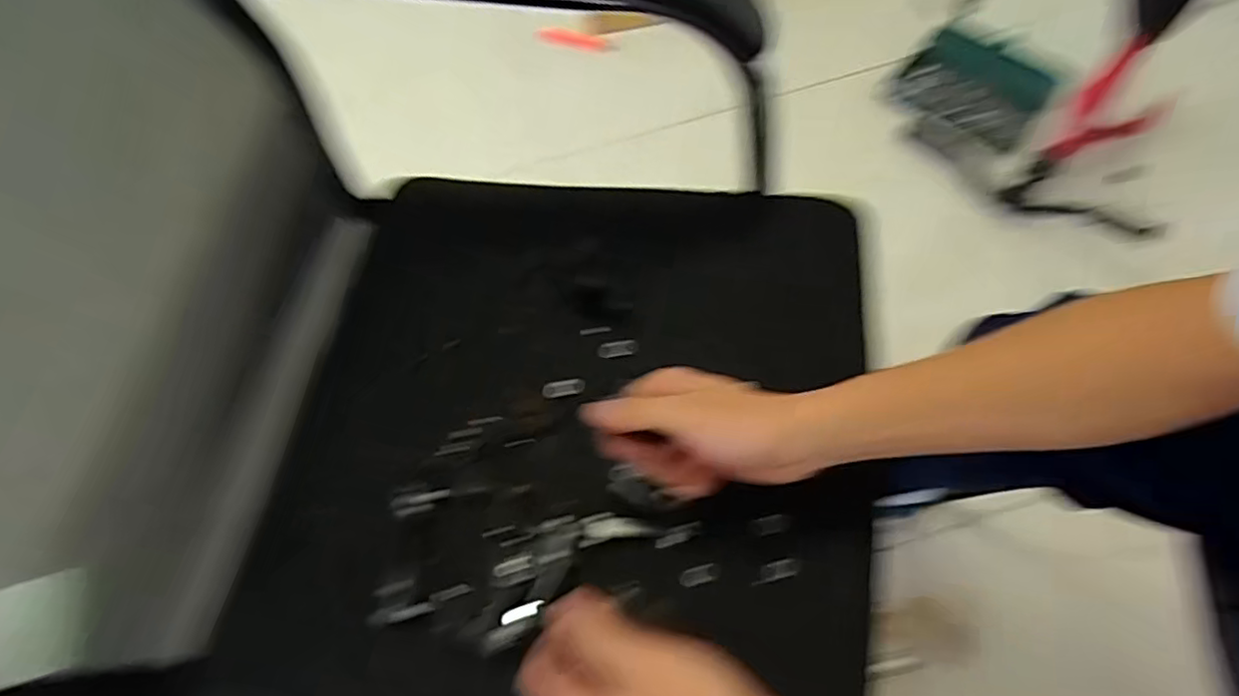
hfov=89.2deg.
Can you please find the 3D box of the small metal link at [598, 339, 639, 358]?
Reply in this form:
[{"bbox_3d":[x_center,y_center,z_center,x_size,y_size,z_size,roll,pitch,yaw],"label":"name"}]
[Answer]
[{"bbox_3d":[-0.001,0.000,0.482,0.031,0.004,0.011,-9,66,-14],"label":"small metal link"}]

